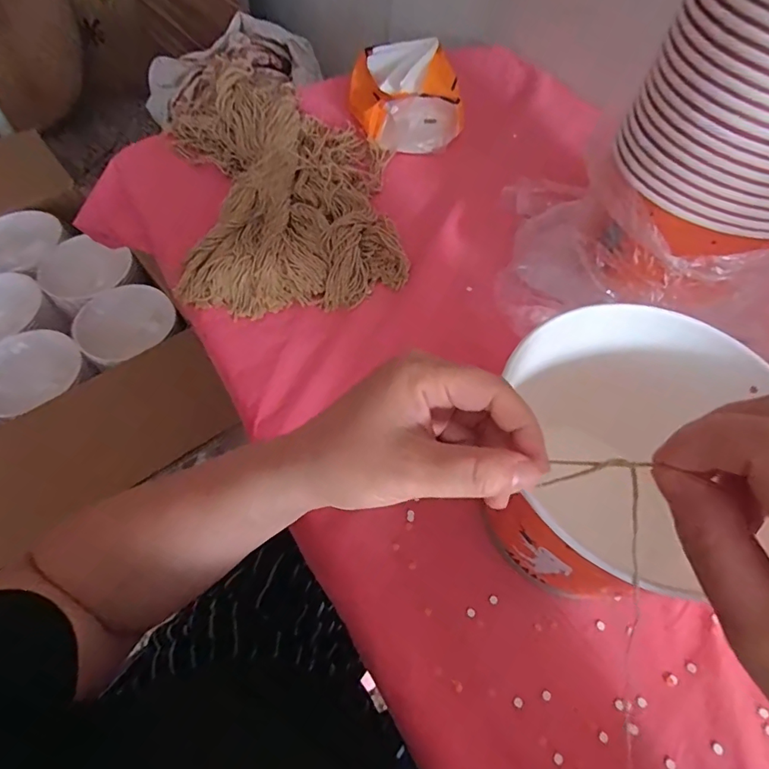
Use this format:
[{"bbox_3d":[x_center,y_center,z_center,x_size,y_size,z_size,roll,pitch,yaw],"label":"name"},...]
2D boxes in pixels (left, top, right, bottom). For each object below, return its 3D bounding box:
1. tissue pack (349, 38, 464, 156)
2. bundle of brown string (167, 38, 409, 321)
[{"bbox_3d":[0.023,-0.355,0.563,0.115,0.074,0.146,-13,62,-8],"label":"tissue pack"},{"bbox_3d":[-0.110,-0.227,0.500,0.227,0.050,0.345,-12,62,-8],"label":"bundle of brown string"}]

